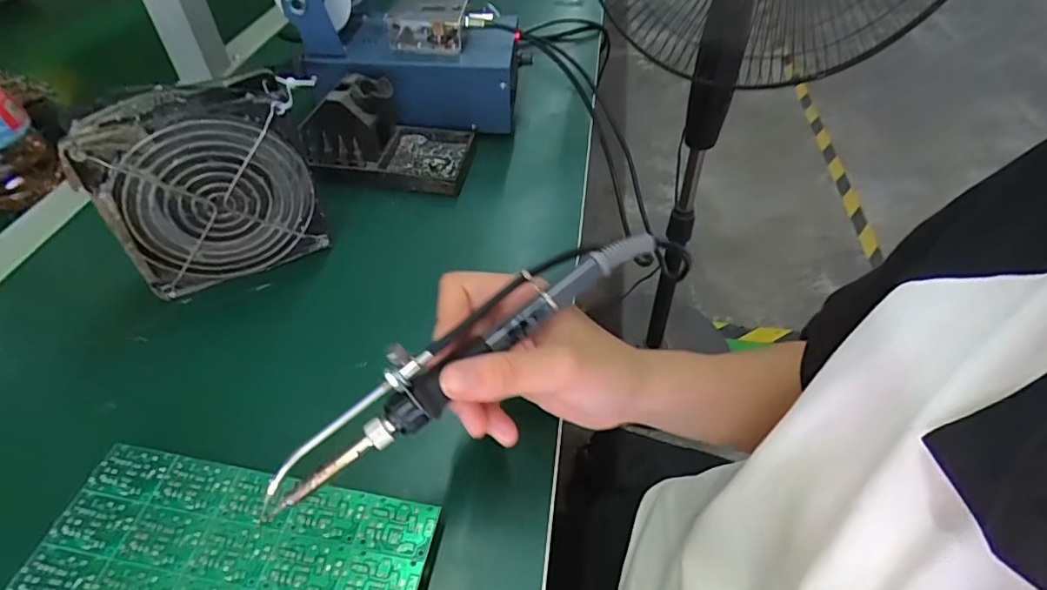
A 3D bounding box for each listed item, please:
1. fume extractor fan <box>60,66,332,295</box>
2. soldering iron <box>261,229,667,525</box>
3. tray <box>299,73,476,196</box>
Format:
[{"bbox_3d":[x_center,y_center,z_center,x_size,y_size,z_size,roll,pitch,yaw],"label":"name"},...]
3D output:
[{"bbox_3d":[-0.199,-0.069,0.355,0.115,0.116,0.038,-23,50,-20],"label":"fume extractor fan"},{"bbox_3d":[-0.026,0.023,0.244,0.203,0.032,0.020,-35,54,-12],"label":"soldering iron"},{"bbox_3d":[-0.112,-0.136,0.456,0.128,0.066,0.080,1,46,1],"label":"tray"}]

